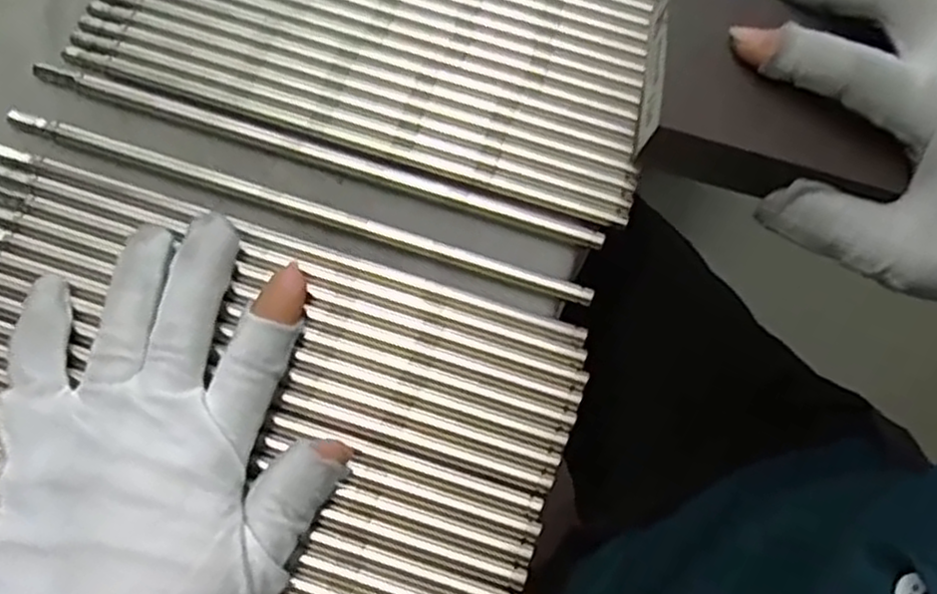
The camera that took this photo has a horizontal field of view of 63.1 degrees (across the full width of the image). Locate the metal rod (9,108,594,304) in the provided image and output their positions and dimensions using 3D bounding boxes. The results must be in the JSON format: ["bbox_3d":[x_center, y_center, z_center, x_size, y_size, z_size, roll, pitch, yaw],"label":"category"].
[{"bbox_3d":[-0.067,-0.037,0.296,0.236,0.004,0.009,18,72,4],"label":"metal rod"}]

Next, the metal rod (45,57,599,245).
[{"bbox_3d":[-0.062,-0.058,0.304,0.236,0.004,0.008,17,72,4],"label":"metal rod"}]

